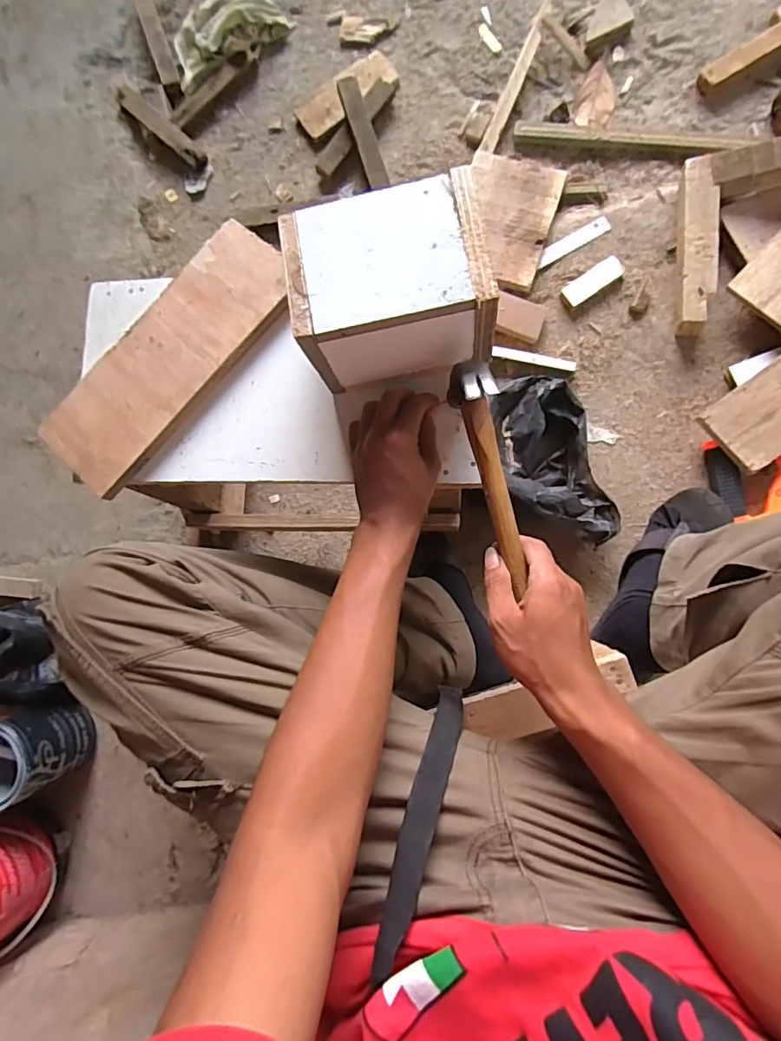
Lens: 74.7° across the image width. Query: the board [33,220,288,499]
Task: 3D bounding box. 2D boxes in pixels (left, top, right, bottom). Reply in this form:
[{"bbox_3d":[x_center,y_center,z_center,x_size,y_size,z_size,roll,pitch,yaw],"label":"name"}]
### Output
[{"bbox_3d":[-0.223,-0.165,0.511,0.101,0.010,0.291,42,91,8],"label":"board"}]

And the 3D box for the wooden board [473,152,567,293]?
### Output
[{"bbox_3d":[0.172,-0.448,0.763,0.135,0.013,0.205,18,80,6],"label":"wooden board"}]

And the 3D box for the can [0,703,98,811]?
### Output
[{"bbox_3d":[-0.490,0.311,0.692,0.111,0.121,0.107,-16,83,5],"label":"can"}]

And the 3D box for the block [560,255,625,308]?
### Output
[{"bbox_3d":[0.294,-0.347,0.744,0.094,0.011,0.038,-34,82,3],"label":"block"}]

